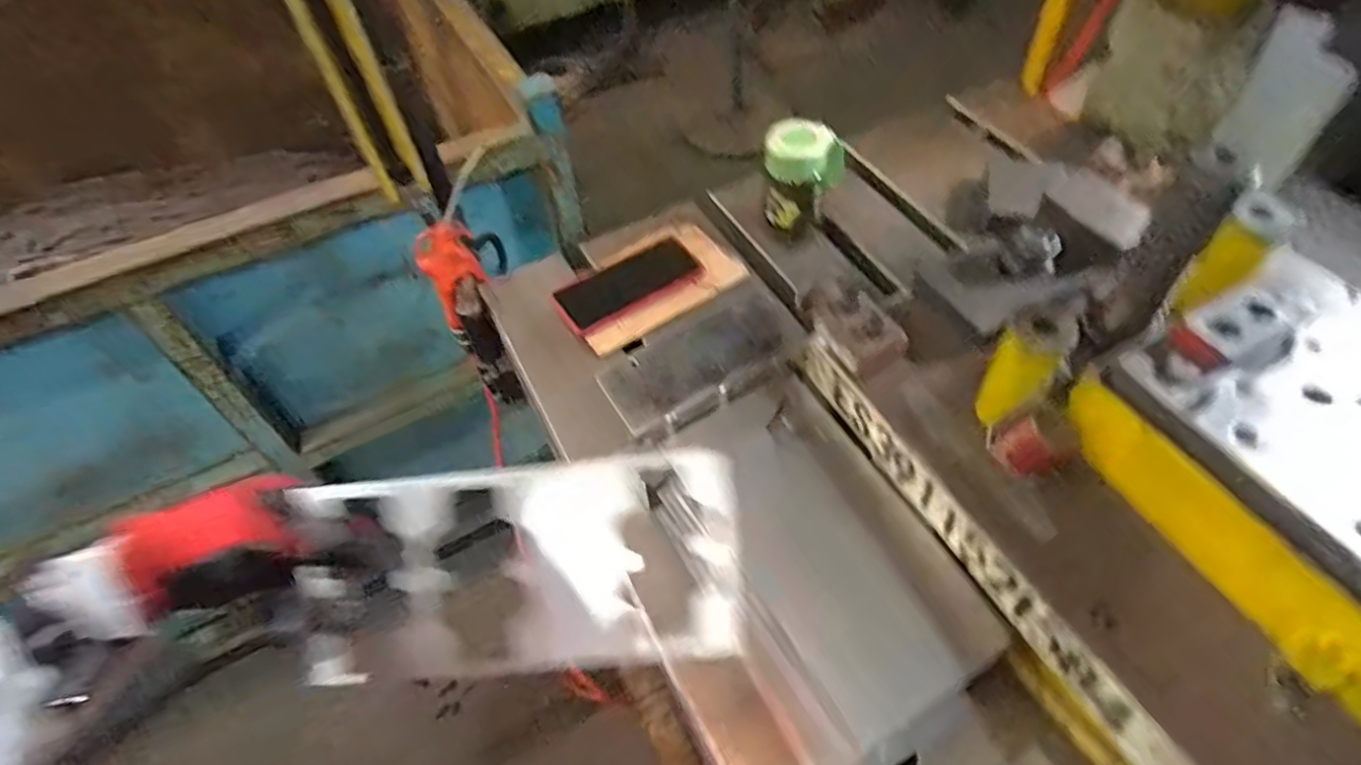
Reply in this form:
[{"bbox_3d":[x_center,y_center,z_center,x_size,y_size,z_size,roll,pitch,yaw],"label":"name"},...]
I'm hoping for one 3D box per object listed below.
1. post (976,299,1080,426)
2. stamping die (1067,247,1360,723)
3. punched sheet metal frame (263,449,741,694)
[{"bbox_3d":[0.233,-0.012,0.488,0.029,0.100,0.038,-20,50,-37],"label":"post"},{"bbox_3d":[0.382,0.054,0.431,0.211,0.088,0.233,-24,54,-14],"label":"stamping die"},{"bbox_3d":[-0.091,0.114,0.440,0.253,0.018,0.124,-6,91,0],"label":"punched sheet metal frame"}]

